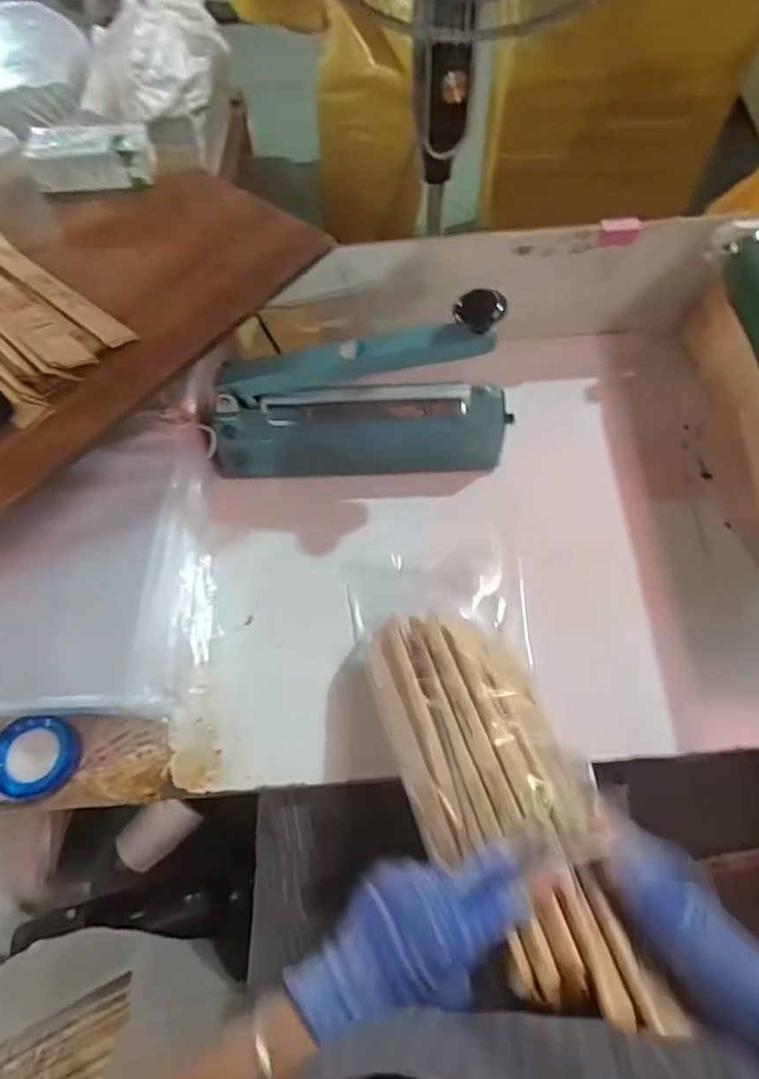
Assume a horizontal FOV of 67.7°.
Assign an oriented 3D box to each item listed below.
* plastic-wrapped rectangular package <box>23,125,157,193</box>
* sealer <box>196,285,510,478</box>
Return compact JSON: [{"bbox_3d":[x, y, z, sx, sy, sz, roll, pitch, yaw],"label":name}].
[{"bbox_3d":[-0.311,-0.418,0.616,0.128,0.039,0.062,-1,64,0],"label":"plastic-wrapped rectangular package"},{"bbox_3d":[-0.022,-0.145,0.573,0.309,0.174,0.078,-3,64,-1],"label":"sealer"}]

